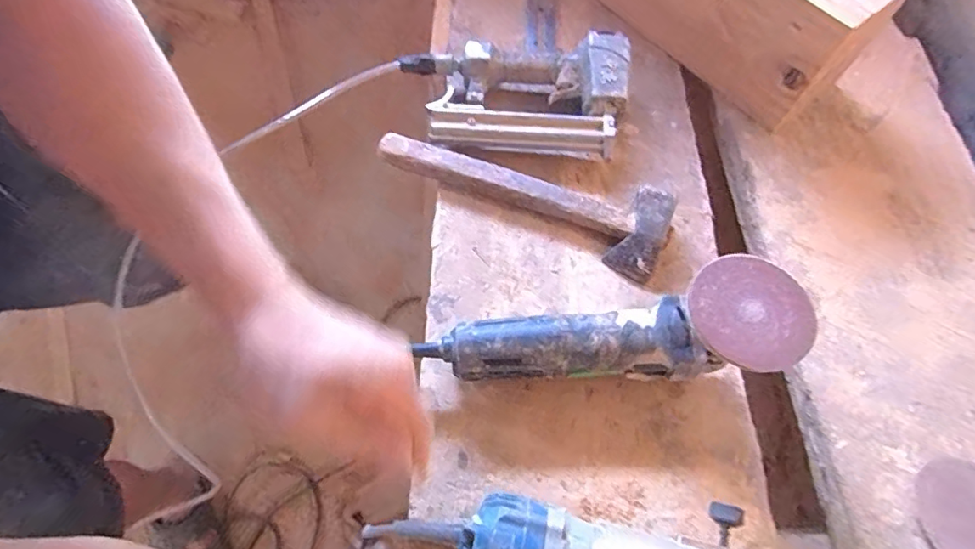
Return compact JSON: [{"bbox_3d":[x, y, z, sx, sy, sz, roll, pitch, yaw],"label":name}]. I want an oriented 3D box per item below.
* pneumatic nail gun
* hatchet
[{"bbox_3d":[0.033,-0.216,0.620,0.258,0.065,0.159,4,61,-2],"label":"pneumatic nail gun"},{"bbox_3d":[0.039,-0.103,0.571,0.324,0.042,0.093,26,62,10],"label":"hatchet"}]

